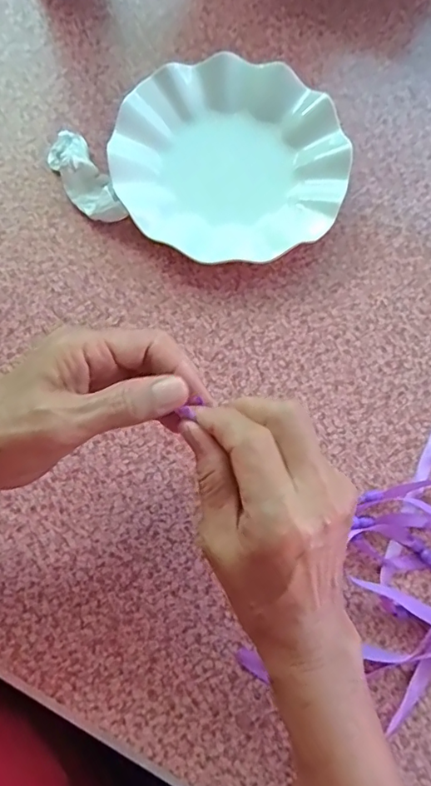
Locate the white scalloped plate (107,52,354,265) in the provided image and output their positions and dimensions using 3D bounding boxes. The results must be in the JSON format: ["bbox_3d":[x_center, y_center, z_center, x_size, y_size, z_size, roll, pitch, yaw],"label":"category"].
[{"bbox_3d":[0.012,-0.185,0.413,0.179,0.026,0.173,0,75,-2],"label":"white scalloped plate"}]

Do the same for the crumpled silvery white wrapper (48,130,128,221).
[{"bbox_3d":[-0.105,-0.170,0.407,0.033,0.024,0.089,-30,78,-9],"label":"crumpled silvery white wrapper"}]

